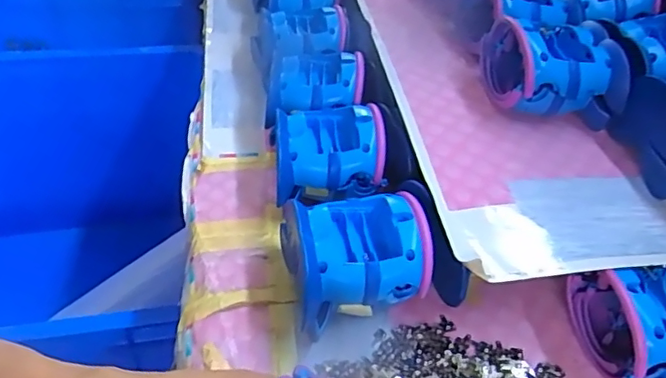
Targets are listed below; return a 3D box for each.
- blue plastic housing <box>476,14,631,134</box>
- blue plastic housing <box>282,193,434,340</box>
[{"bbox_3d":[0.174,-0.099,0.447,0.094,0.059,0.087,1,43,-5],"label":"blue plastic housing"},{"bbox_3d":[0.015,0.044,0.384,0.084,0.067,0.088,-8,45,-14],"label":"blue plastic housing"}]

